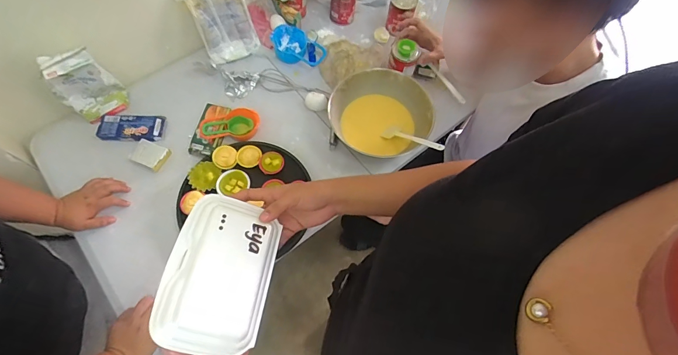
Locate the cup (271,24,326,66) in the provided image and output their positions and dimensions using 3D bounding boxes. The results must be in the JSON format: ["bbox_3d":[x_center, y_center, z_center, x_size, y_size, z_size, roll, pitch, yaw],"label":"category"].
[{"bbox_3d":[-0.110,-0.344,0.944,0.147,0.065,0.087,31,68,10],"label":"cup"}]

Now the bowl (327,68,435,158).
[{"bbox_3d":[0.095,-0.141,0.841,0.236,0.105,0.207,-6,67,-6],"label":"bowl"}]

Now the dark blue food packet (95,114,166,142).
[{"bbox_3d":[-0.484,-0.119,0.829,0.138,0.021,0.070,-1,67,-3],"label":"dark blue food packet"}]

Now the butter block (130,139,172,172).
[{"bbox_3d":[-0.431,-0.052,0.816,0.074,0.018,0.059,25,68,8],"label":"butter block"}]

